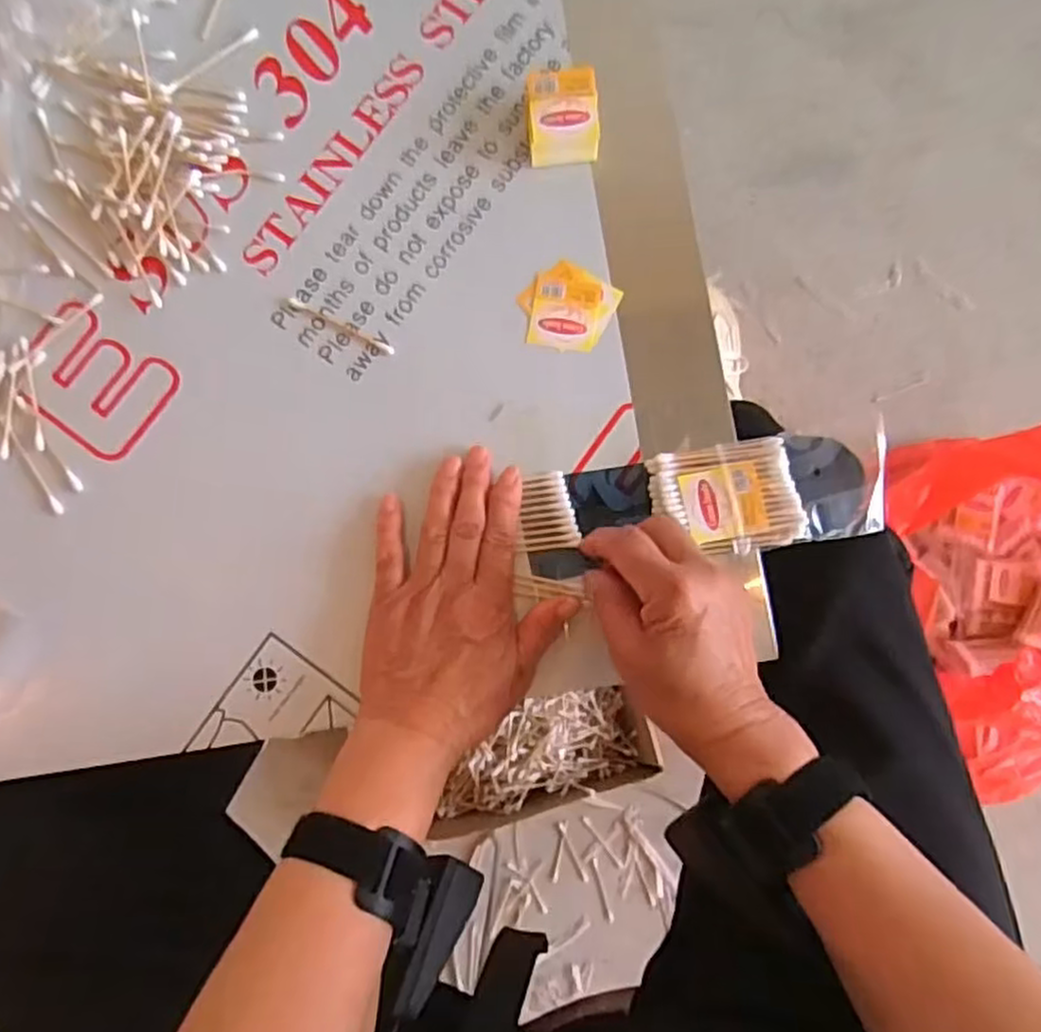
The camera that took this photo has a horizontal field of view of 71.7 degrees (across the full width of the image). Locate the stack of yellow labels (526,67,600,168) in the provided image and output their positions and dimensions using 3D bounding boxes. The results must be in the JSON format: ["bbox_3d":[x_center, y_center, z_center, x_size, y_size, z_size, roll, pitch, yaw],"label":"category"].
[{"bbox_3d":[0.025,-0.237,0.435,0.041,0.028,0.048,-5,83,1],"label":"stack of yellow labels"}]

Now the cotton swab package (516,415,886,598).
[{"bbox_3d":[0.102,-0.004,0.413,0.208,0.014,0.067,-9,86,5],"label":"cotton swab package"}]

